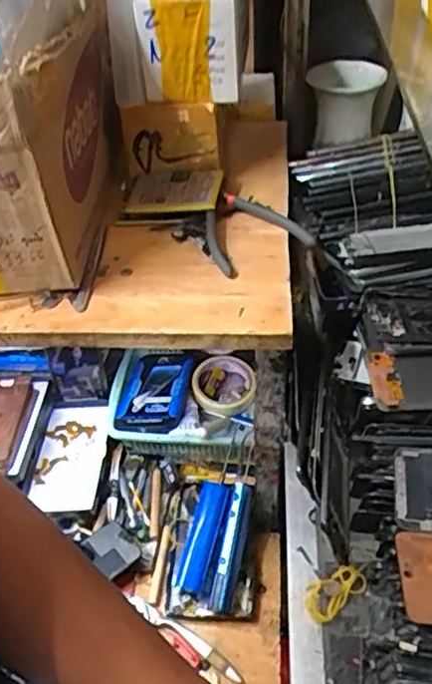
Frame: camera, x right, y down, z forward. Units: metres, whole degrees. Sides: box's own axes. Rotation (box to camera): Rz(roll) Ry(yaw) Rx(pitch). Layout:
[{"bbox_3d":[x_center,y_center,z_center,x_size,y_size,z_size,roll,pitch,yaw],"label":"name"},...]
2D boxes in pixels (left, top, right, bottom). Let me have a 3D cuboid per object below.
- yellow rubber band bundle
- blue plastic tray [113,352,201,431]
[{"bbox_3d":[0.098,0.209,0.526,0.056,0.015,0.032,-26,47,-21],"label":"yellow rubber band bundle"},{"bbox_3d":[-0.089,0.073,0.923,0.095,0.020,0.157,5,44,10],"label":"blue plastic tray"}]

